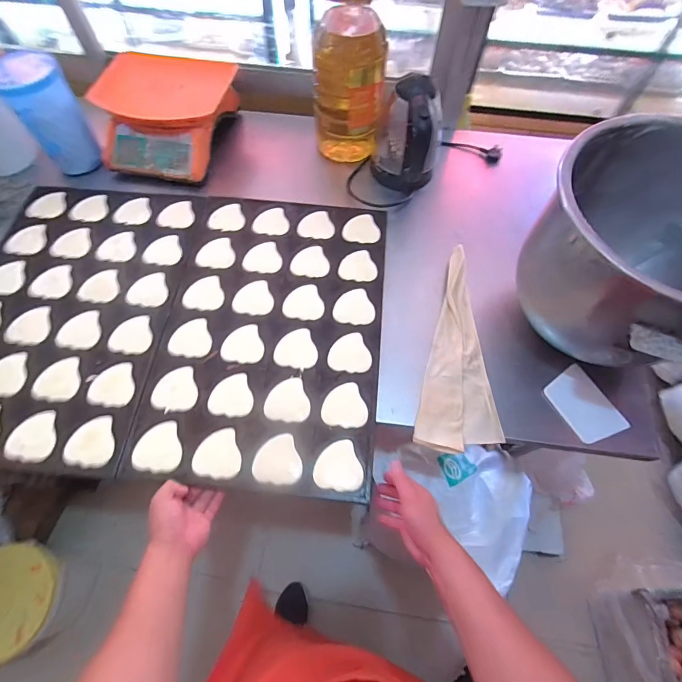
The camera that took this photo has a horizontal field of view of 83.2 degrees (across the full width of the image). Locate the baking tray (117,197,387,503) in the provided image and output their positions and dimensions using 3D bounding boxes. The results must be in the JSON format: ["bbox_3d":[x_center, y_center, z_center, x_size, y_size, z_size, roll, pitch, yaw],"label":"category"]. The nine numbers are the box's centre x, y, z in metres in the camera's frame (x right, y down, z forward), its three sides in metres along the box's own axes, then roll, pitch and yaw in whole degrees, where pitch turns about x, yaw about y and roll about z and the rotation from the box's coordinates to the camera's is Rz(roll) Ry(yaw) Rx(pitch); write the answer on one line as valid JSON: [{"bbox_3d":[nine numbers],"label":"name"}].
[{"bbox_3d":[-0.122,-0.030,0.699,0.381,0.017,0.561,5,64,2],"label":"baking tray"}]

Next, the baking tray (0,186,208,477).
[{"bbox_3d":[-0.511,-0.073,0.707,0.390,0.019,0.574,5,64,2],"label":"baking tray"}]

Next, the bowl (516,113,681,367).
[{"bbox_3d":[0.447,-0.123,0.609,0.307,0.271,0.322,-37,70,-17],"label":"bowl"}]

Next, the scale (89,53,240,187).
[{"bbox_3d":[-0.411,-0.526,0.908,0.283,0.120,0.303,14,65,6],"label":"scale"}]

